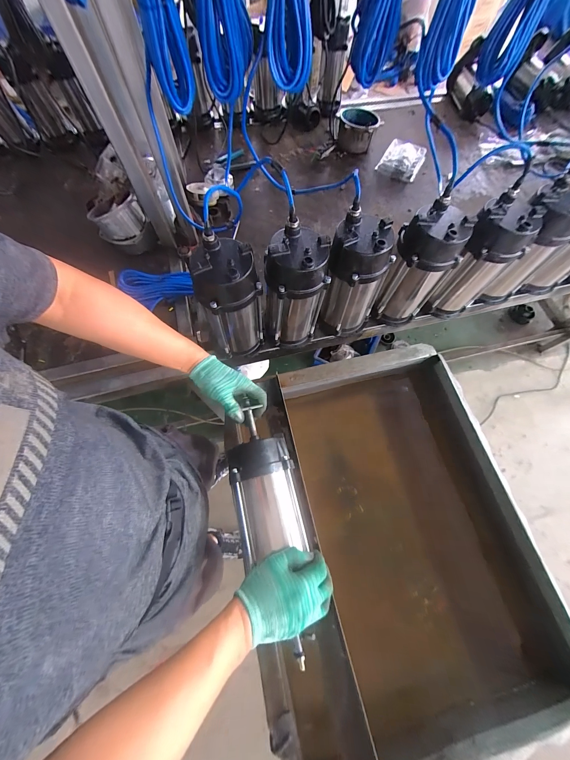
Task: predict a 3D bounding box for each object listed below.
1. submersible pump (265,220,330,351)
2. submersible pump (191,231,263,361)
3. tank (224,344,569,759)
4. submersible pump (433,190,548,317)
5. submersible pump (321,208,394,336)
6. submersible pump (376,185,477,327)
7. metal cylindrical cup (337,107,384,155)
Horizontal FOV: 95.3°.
[{"bbox_3d":[0.021,-0.185,0.578,0.128,0.255,0.110,0,69,-1],"label":"submersible pump"},{"bbox_3d":[-0.111,-0.159,0.565,0.122,0.256,0.113,-5,69,-3],"label":"submersible pump"},{"bbox_3d":[0.224,0.334,0.635,0.611,0.224,0.744,-15,69,-6],"label":"tank"},{"bbox_3d":[0.444,-0.266,0.619,0.119,0.253,0.101,42,74,14],"label":"submersible pump"},{"bbox_3d":[0.154,-0.216,0.601,0.127,0.267,0.113,27,71,9],"label":"submersible pump"},{"bbox_3d":[0.295,-0.245,0.597,0.126,0.248,0.110,32,72,11],"label":"submersible pump"},{"bbox_3d":[0.273,-0.947,0.973,0.149,0.093,0.161,0,69,-1],"label":"metal cylindrical cup"}]

